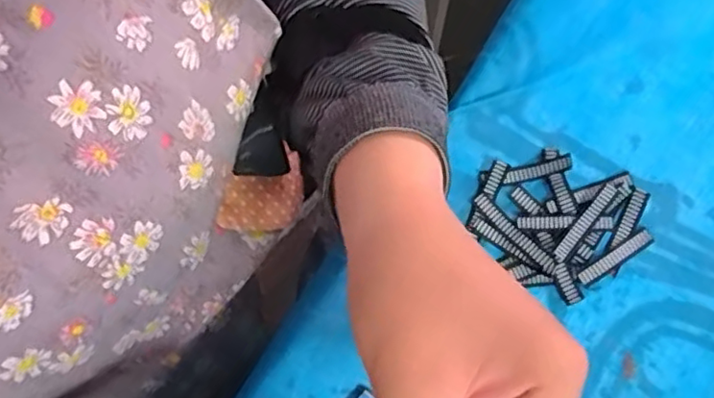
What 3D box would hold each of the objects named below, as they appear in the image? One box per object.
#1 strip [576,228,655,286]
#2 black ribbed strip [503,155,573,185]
[{"bbox_3d":[0.139,0.031,0.335,0.048,0.004,0.009,-32,78,-9],"label":"strip"},{"bbox_3d":[0.100,-0.016,0.346,0.037,0.006,0.009,-15,75,12],"label":"black ribbed strip"}]

